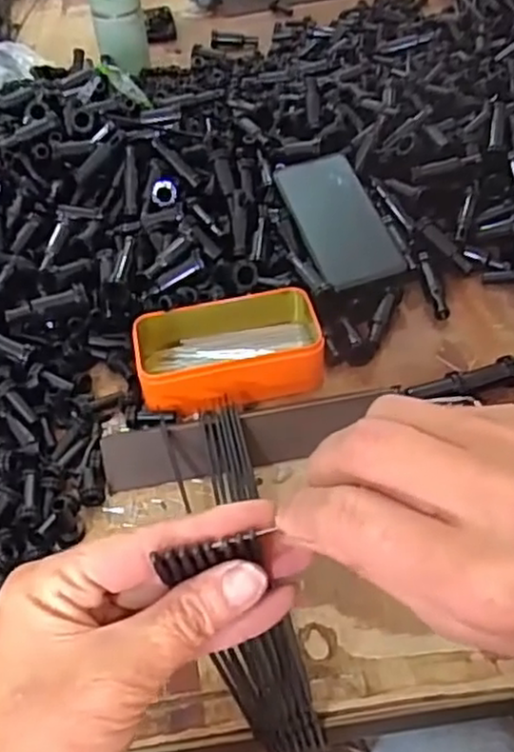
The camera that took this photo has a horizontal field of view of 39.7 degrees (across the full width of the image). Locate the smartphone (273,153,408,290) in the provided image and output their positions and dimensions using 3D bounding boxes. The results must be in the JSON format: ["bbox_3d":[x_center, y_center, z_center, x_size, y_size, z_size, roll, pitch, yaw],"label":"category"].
[{"bbox_3d":[0.073,-0.146,0.647,0.077,0.011,0.159,-19,61,-8],"label":"smartphone"}]

